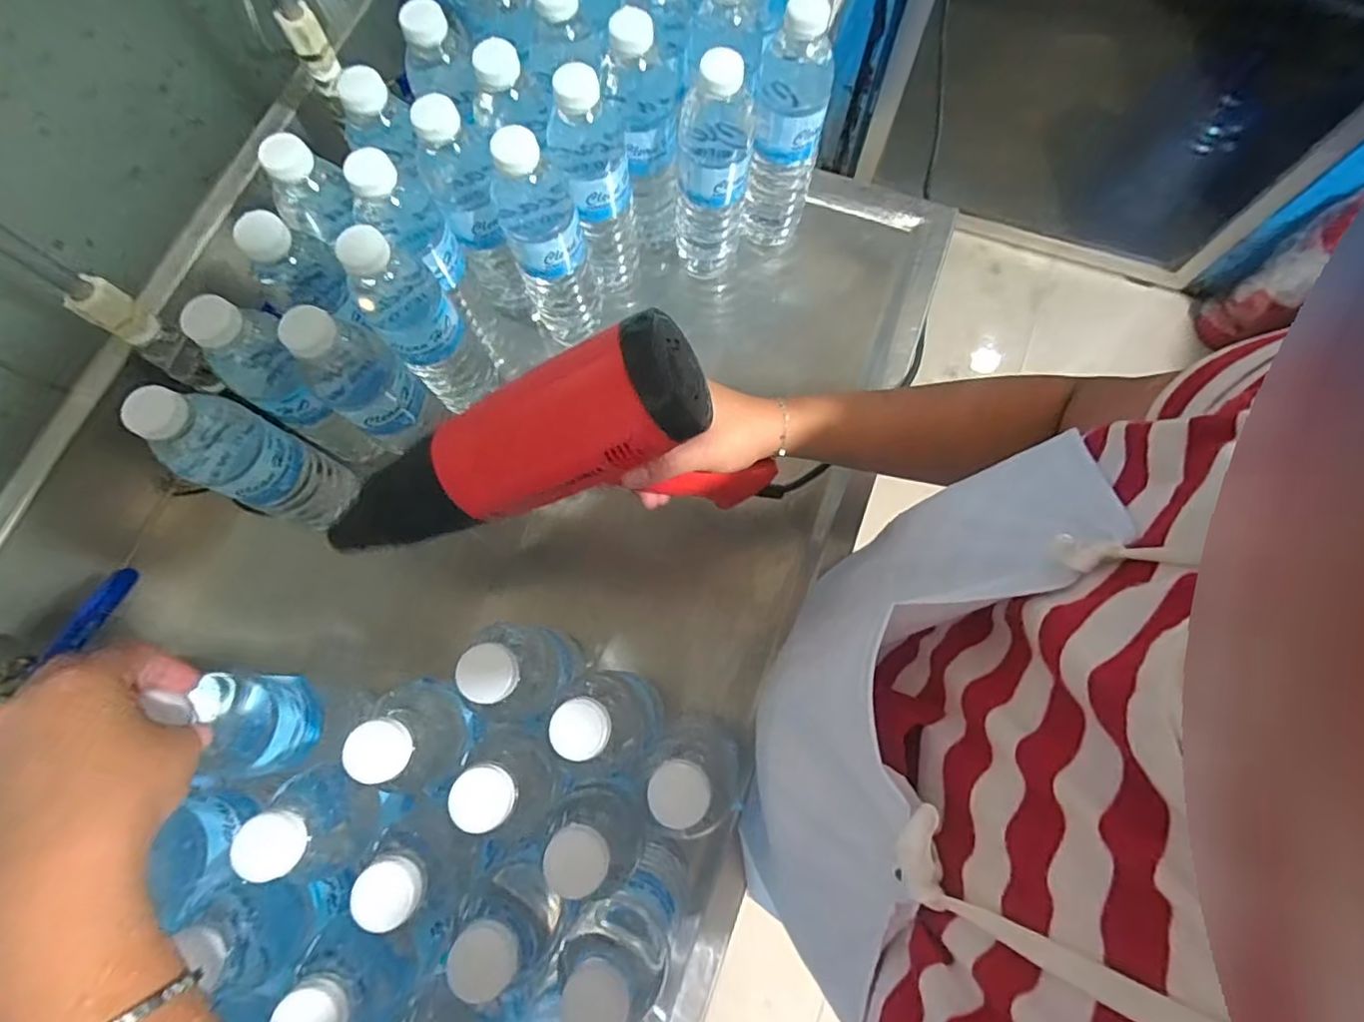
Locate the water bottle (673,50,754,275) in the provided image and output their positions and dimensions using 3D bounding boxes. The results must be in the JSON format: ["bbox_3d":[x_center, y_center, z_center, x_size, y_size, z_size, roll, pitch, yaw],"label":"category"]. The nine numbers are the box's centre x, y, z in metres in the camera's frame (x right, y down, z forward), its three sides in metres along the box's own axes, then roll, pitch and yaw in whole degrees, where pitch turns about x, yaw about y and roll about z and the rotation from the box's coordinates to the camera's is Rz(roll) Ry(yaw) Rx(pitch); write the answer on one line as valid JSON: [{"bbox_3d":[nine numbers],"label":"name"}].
[{"bbox_3d":[0.024,-0.283,0.512,0.063,0.204,0.059,2,74,2],"label":"water bottle"}]

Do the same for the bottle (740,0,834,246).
[{"bbox_3d":[0.088,-0.317,0.522,0.059,0.214,0.067,8,75,4],"label":"bottle"}]

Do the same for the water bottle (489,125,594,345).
[{"bbox_3d":[-0.107,-0.213,0.492,0.063,0.198,0.058,-21,75,-4],"label":"water bottle"}]

